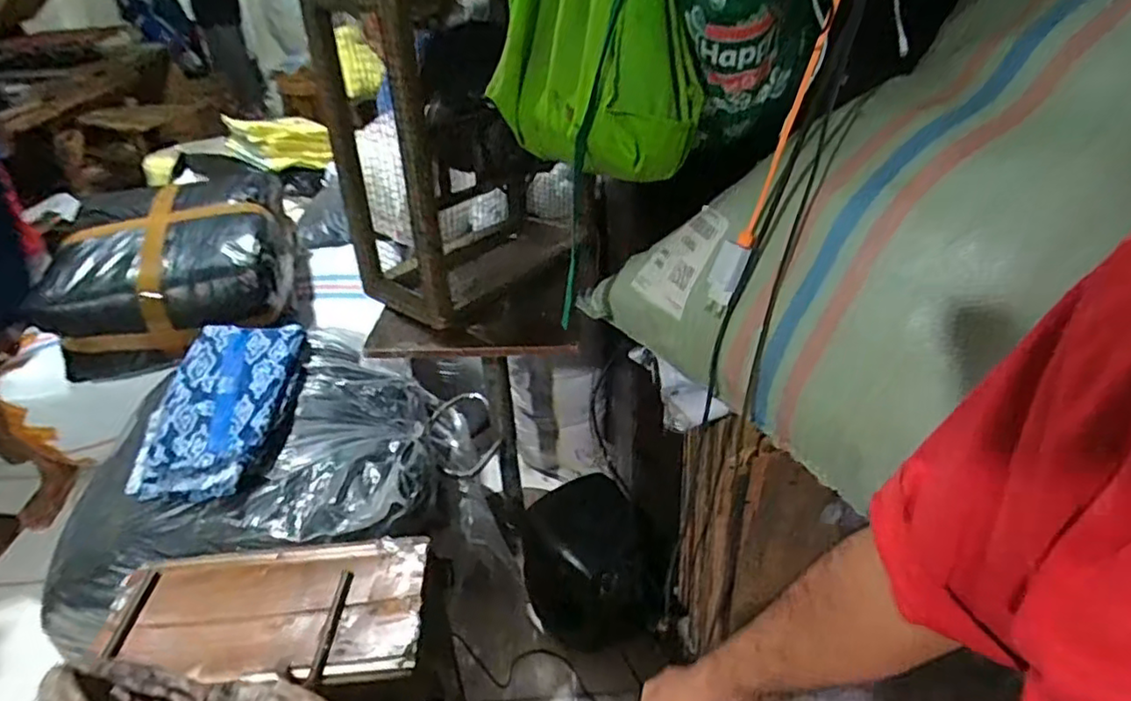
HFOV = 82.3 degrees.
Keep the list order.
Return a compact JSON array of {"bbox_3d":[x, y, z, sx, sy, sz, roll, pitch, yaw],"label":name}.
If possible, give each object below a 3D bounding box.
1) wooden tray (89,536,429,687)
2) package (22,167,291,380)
[{"bbox_3d":[-0.443,0.385,0.962,0.457,0.034,0.234,-7,36,-2],"label":"wooden tray"},{"bbox_3d":[-0.941,-0.208,1.573,0.498,0.268,0.470,-13,36,-10],"label":"package"}]

